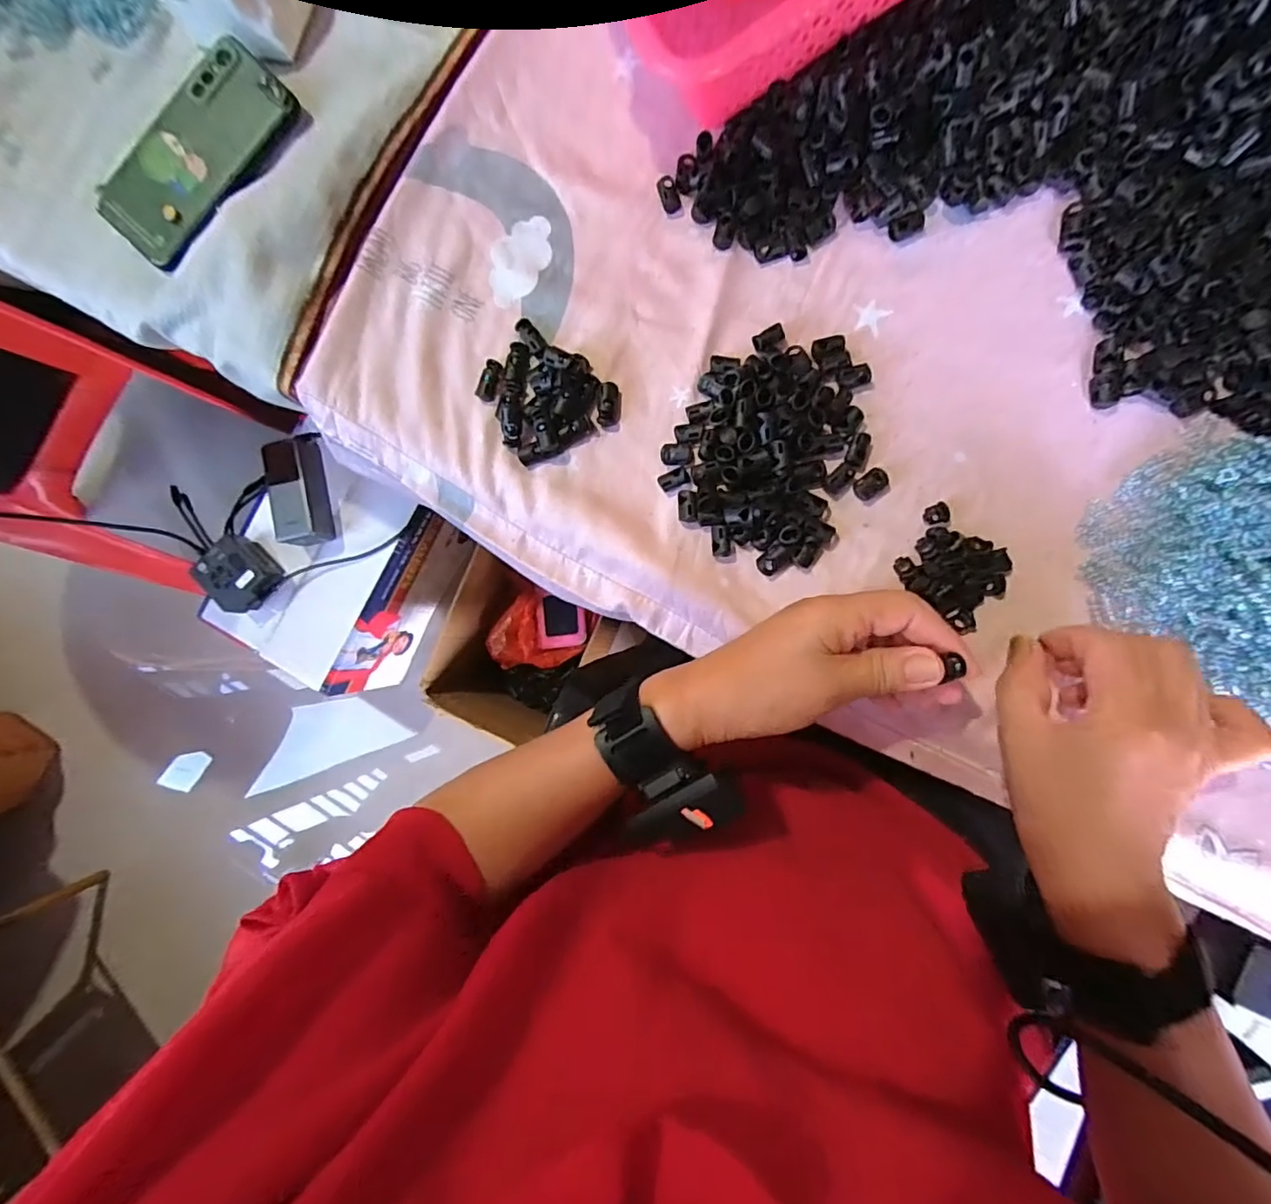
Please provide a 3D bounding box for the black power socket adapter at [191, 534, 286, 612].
[{"bbox_3d":[-0.514,-0.036,0.714,0.080,0.053,0.082,43,92,7],"label":"black power socket adapter"}]

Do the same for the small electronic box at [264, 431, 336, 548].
[{"bbox_3d":[-0.438,-0.147,0.722,0.054,0.054,0.137,-6,86,6],"label":"small electronic box"}]

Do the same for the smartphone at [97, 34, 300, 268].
[{"bbox_3d":[-0.325,-0.330,0.409,0.160,0.013,0.076,-45,83,2],"label":"smartphone"}]

